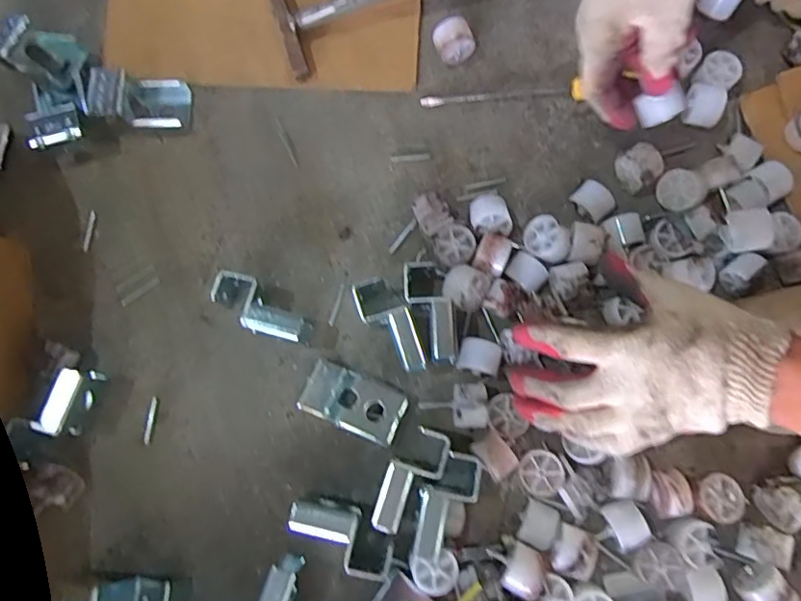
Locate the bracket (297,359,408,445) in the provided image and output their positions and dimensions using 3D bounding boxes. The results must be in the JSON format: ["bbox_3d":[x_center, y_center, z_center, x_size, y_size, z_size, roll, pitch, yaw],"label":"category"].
[{"bbox_3d":[-0.038,0.083,0.459,0.083,0.032,0.045,22,78,6],"label":"bracket"}]

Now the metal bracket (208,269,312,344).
[{"bbox_3d":[-0.115,0.010,0.469,0.086,0.046,0.033,35,80,8],"label":"metal bracket"}]

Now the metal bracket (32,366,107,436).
[{"bbox_3d":[-0.266,0.082,0.453,0.022,0.045,0.051,18,78,5],"label":"metal bracket"}]

